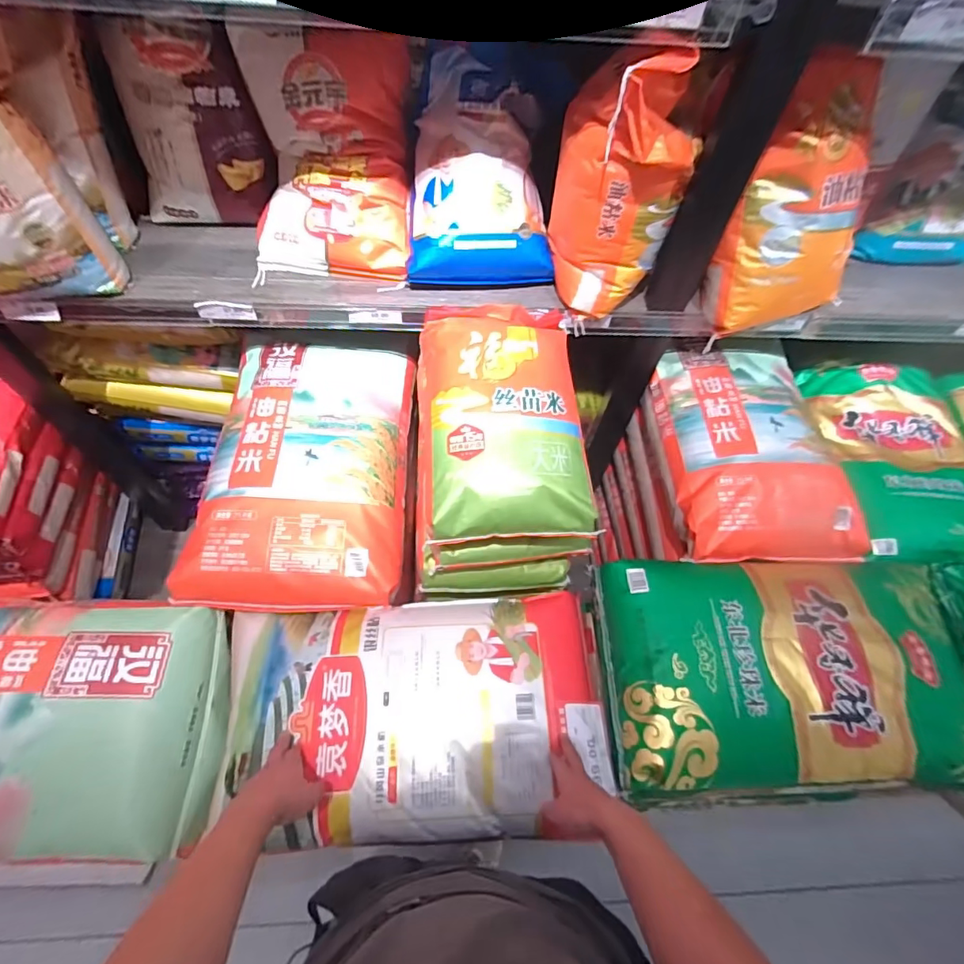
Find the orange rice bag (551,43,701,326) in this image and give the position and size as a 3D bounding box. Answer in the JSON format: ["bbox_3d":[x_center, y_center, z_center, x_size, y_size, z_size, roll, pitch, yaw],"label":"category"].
[{"bbox_3d":[0.221,-0.468,0.824,0.154,0.304,0.172,-19,61,-16],"label":"orange rice bag"}]

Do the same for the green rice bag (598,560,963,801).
[{"bbox_3d":[0.530,0.309,0.827,0.616,0.088,0.356,1,57,-3],"label":"green rice bag"}]

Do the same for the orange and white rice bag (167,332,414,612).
[{"bbox_3d":[-0.328,-0.043,0.940,0.358,0.112,0.534,1,57,-4],"label":"orange and white rice bag"}]

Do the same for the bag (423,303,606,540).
[{"bbox_3d":[0.037,-0.115,0.866,0.270,0.127,0.410,-3,58,-6],"label":"bag"}]

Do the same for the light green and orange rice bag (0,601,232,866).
[{"bbox_3d":[-0.719,0.364,0.752,0.591,0.130,0.353,2,57,-3],"label":"light green and orange rice bag"}]

